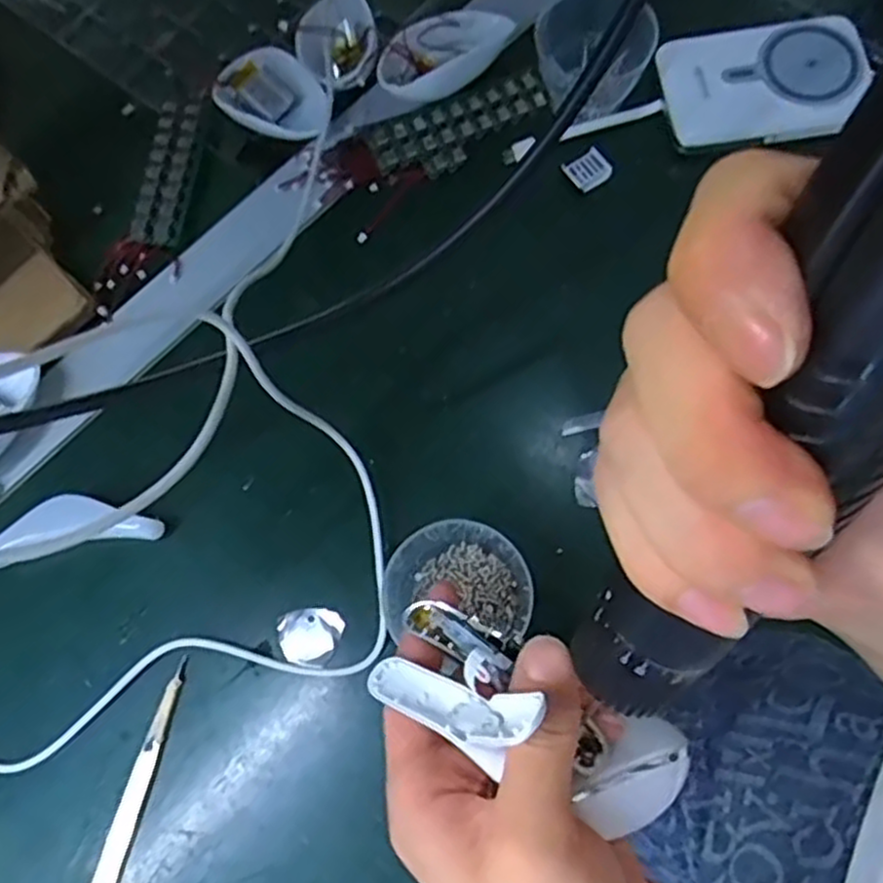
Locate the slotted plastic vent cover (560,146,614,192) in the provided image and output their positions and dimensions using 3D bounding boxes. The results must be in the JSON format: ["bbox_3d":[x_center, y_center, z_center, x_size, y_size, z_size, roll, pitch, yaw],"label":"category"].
[{"bbox_3d":[0.084,-0.155,0.422,0.022,0.006,0.020,-32,72,-6],"label":"slotted plastic vent cover"}]

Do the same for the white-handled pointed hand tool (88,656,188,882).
[{"bbox_3d":[-0.146,0.167,0.348,0.013,0.006,0.125,12,74,9],"label":"white-handled pointed hand tool"}]

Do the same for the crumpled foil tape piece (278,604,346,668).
[{"bbox_3d":[-0.064,0.096,0.364,0.032,0.004,0.028,-9,72,2],"label":"crumpled foil tape piece"}]

